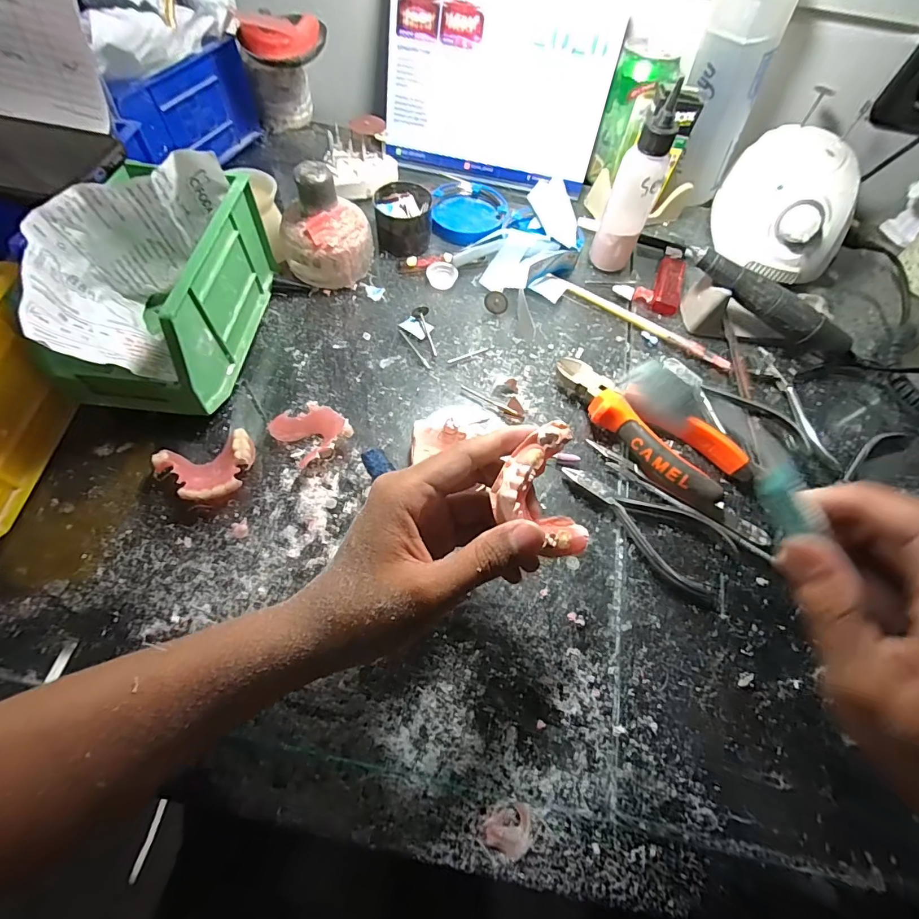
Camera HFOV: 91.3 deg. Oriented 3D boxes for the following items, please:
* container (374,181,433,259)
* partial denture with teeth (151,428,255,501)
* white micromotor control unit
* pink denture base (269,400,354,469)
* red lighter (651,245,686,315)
[{"bbox_3d":[-0.051,-0.219,0.415,0.051,0.036,0.062,-3,63,-5],"label":"container"},{"bbox_3d":[-0.166,0.006,0.300,0.057,0.019,0.043,-23,67,-15],"label":"partial denture with teeth"},{"bbox_3d":[0.316,-0.250,0.437,0.099,0.077,0.136,15,63,4],"label":"white micromotor control unit"},{"bbox_3d":[-0.105,-0.020,0.322,0.045,0.016,0.042,41,68,16],"label":"pink denture base"},{"bbox_3d":[0.200,-0.171,0.428,0.026,0.013,0.084,19,63,6],"label":"red lighter"}]

